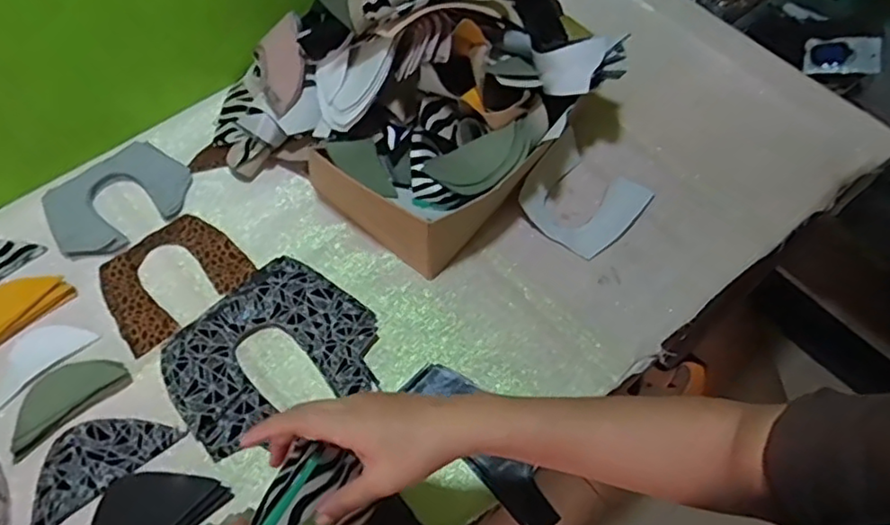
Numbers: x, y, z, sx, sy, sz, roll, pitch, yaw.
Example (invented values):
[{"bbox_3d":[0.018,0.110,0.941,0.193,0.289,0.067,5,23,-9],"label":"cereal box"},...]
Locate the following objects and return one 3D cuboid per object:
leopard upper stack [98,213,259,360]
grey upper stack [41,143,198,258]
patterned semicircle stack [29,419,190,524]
[{"bbox_3d":[-0.299,0.014,0.690,0.145,0.007,0.120,-39,68,-21],"label":"leopard upper stack"},{"bbox_3d":[-0.375,-0.076,0.723,0.155,0.009,0.110,-38,68,-21],"label":"grey upper stack"},{"bbox_3d":[-0.328,0.182,0.592,0.142,0.006,0.072,-34,66,-19],"label":"patterned semicircle stack"}]

